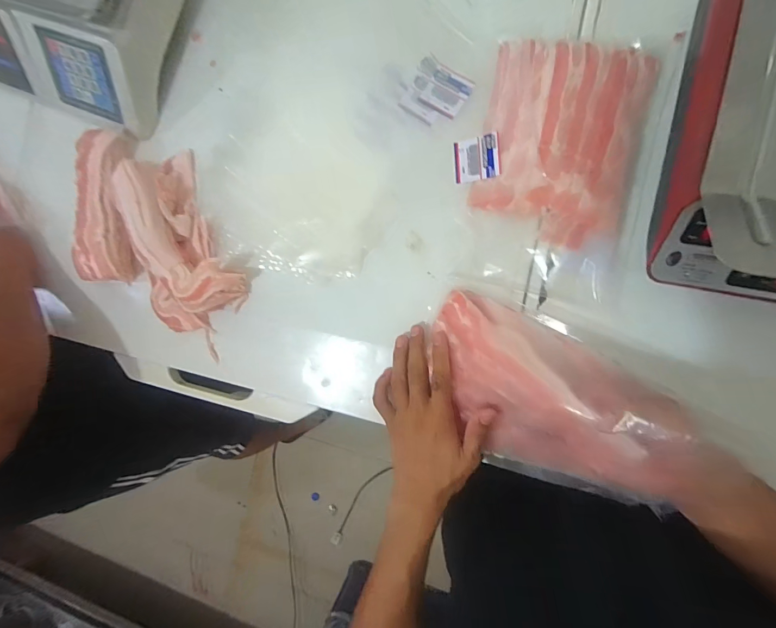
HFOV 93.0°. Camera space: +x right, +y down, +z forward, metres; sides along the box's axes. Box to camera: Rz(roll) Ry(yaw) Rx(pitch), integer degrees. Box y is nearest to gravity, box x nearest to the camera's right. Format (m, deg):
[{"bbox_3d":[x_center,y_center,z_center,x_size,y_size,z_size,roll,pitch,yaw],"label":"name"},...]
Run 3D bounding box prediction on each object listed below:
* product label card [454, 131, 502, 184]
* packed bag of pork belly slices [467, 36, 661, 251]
[{"bbox_3d":[0.101,-0.176,0.417,0.050,0.004,0.049,-5,85,24],"label":"product label card"},{"bbox_3d":[0.186,-0.189,0.407,0.162,0.041,0.213,14,89,11],"label":"packed bag of pork belly slices"}]

